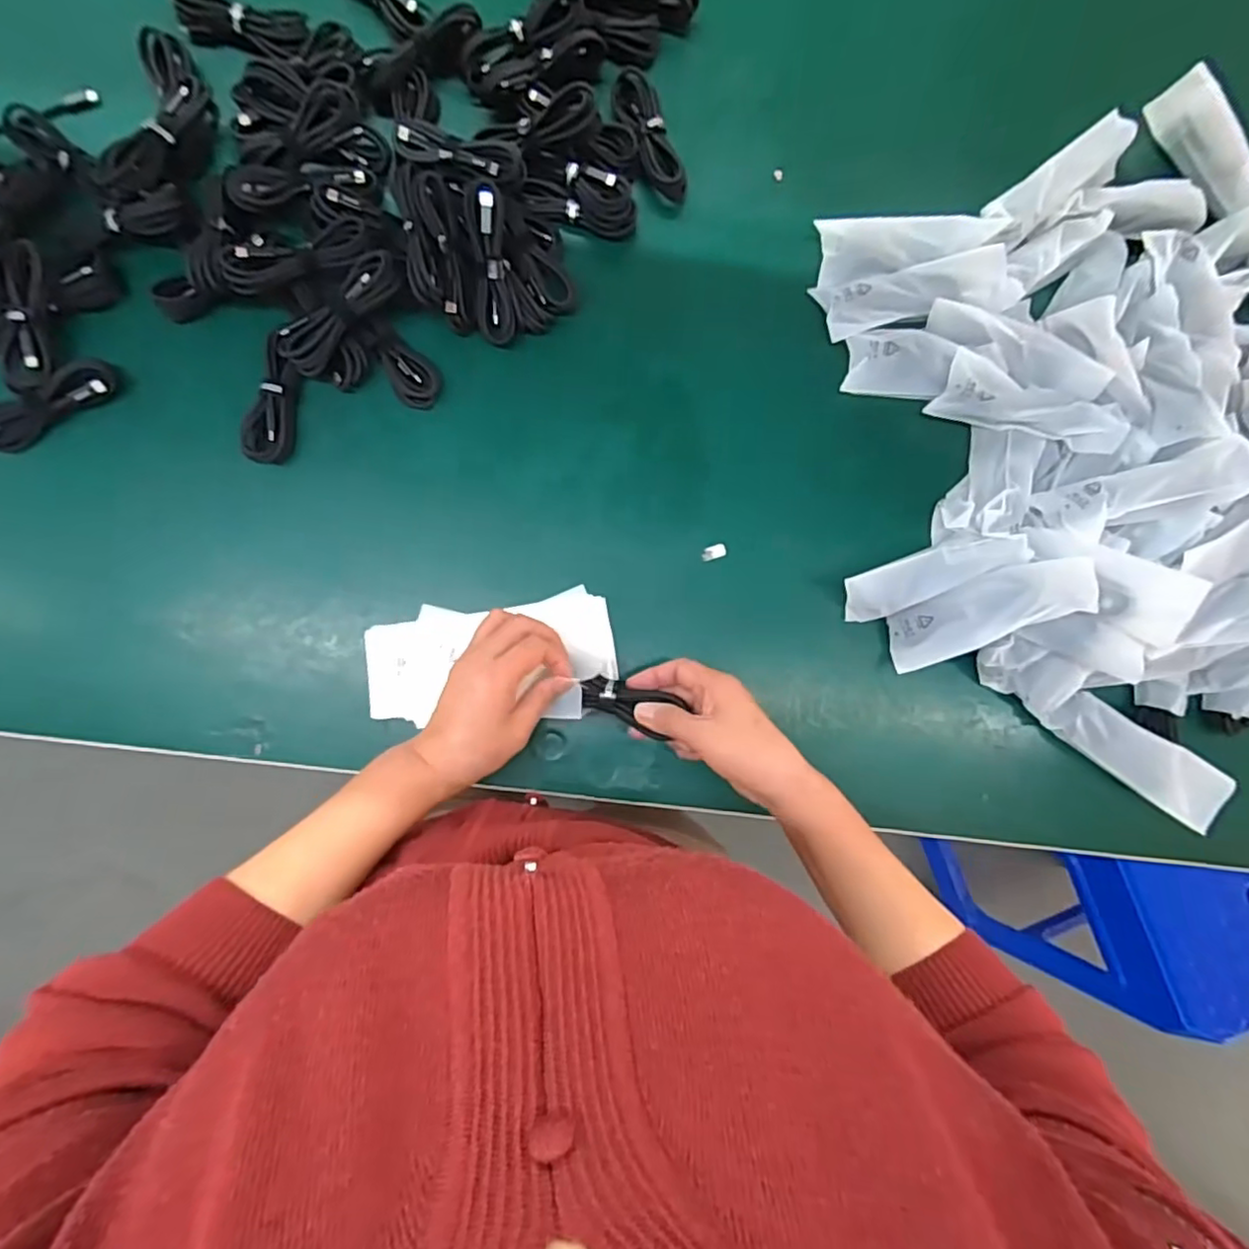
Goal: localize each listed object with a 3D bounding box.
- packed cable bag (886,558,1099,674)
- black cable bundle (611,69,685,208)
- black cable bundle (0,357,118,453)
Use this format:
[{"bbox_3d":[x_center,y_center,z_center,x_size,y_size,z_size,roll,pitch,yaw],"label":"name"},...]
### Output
[{"bbox_3d":[0.284,-0.010,0.501,0.146,0.023,0.052,-25,88,27],"label":"packed cable bag"},{"bbox_3d":[0.021,-0.415,0.542,0.030,0.030,0.107,-22,89,-4],"label":"black cable bundle"},{"bbox_3d":[-0.450,-0.172,0.493,0.106,0.021,0.032,-36,90,-4],"label":"black cable bundle"}]

